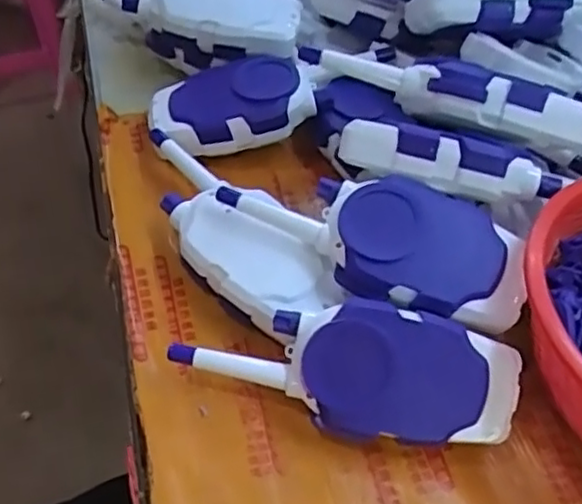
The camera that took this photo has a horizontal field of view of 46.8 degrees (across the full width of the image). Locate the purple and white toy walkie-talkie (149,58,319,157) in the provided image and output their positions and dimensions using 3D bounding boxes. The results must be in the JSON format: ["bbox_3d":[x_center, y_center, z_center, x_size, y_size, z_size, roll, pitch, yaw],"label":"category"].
[{"bbox_3d":[-0.039,-0.098,0.452,0.107,0.030,0.062,-18,54,4],"label":"purple and white toy walkie-talkie"}]

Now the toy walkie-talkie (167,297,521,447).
[{"bbox_3d":[0.028,0.056,0.340,0.163,0.040,0.063,9,87,7],"label":"toy walkie-talkie"}]

